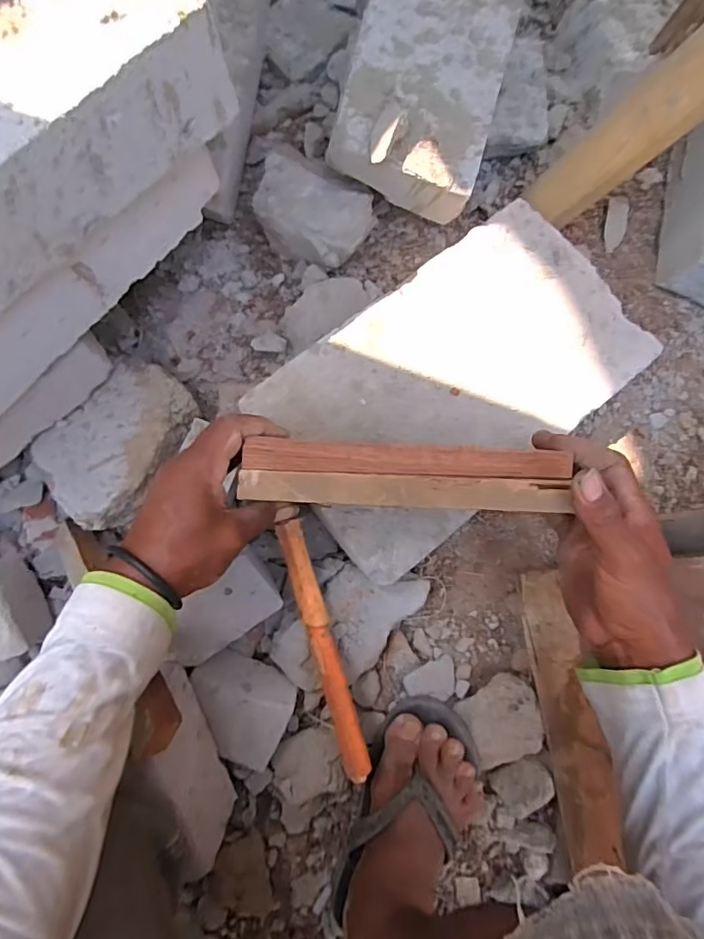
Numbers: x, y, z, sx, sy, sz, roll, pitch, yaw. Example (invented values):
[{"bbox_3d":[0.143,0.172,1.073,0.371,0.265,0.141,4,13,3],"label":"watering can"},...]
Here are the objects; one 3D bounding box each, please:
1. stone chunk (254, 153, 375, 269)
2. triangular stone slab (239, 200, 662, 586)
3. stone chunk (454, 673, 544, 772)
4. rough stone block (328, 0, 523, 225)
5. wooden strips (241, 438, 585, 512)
[{"bbox_3d":[-0.039,-0.246,0.526,0.107,0.072,0.075,26,84,-7],"label":"stone chunk"},{"bbox_3d":[0.094,-0.080,0.472,0.332,0.036,0.194,-38,94,-8],"label":"triangular stone slab"},{"bbox_3d":[0.147,0.247,0.534,0.073,0.034,0.070,-19,91,-9],"label":"stone chunk"},{"bbox_3d":[0.060,-0.342,0.472,0.132,0.074,0.197,14,86,-8],"label":"rough stone block"},{"bbox_3d":[0.038,0.004,0.363,0.219,0.030,0.042,2,87,-1],"label":"wooden strips"}]

